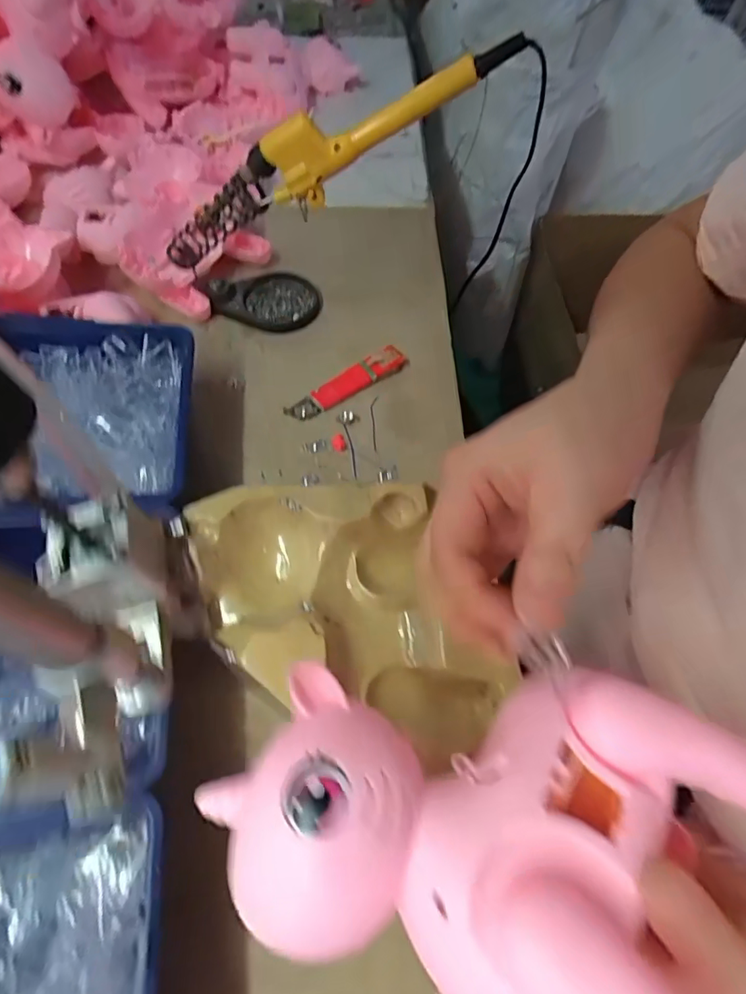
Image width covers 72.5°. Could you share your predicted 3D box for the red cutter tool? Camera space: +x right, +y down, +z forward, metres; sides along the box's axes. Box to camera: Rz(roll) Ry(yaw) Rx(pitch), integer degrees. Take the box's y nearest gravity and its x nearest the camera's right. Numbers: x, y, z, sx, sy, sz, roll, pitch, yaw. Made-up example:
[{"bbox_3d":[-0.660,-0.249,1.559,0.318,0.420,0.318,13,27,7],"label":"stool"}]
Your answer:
[{"bbox_3d":[-0.020,-0.091,0.404,0.105,0.012,0.021,-31,67,-17],"label":"red cutter tool"}]

